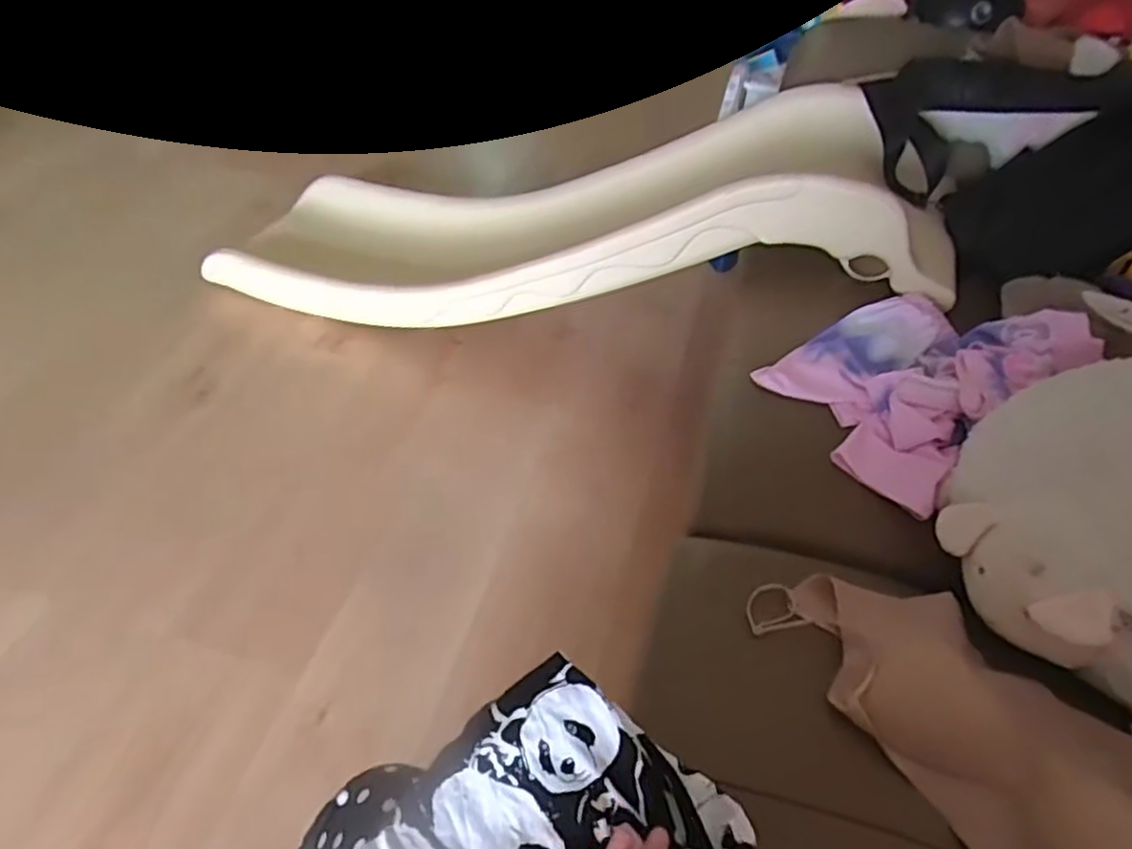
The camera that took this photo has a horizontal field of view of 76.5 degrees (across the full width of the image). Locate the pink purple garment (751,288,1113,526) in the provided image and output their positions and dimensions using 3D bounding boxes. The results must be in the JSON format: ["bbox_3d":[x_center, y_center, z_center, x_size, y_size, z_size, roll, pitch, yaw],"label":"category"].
[{"bbox_3d":[0.410,-0.072,0.843,0.299,0.114,0.250,-26,53,-27],"label":"pink purple garment"}]

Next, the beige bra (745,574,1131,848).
[{"bbox_3d":[0.341,0.245,0.589,0.173,0.056,0.350,-34,49,-9],"label":"beige bra"}]

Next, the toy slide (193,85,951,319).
[{"bbox_3d":[-0.028,-0.362,1.349,1.317,0.205,0.396,2,40,29],"label":"toy slide"}]

